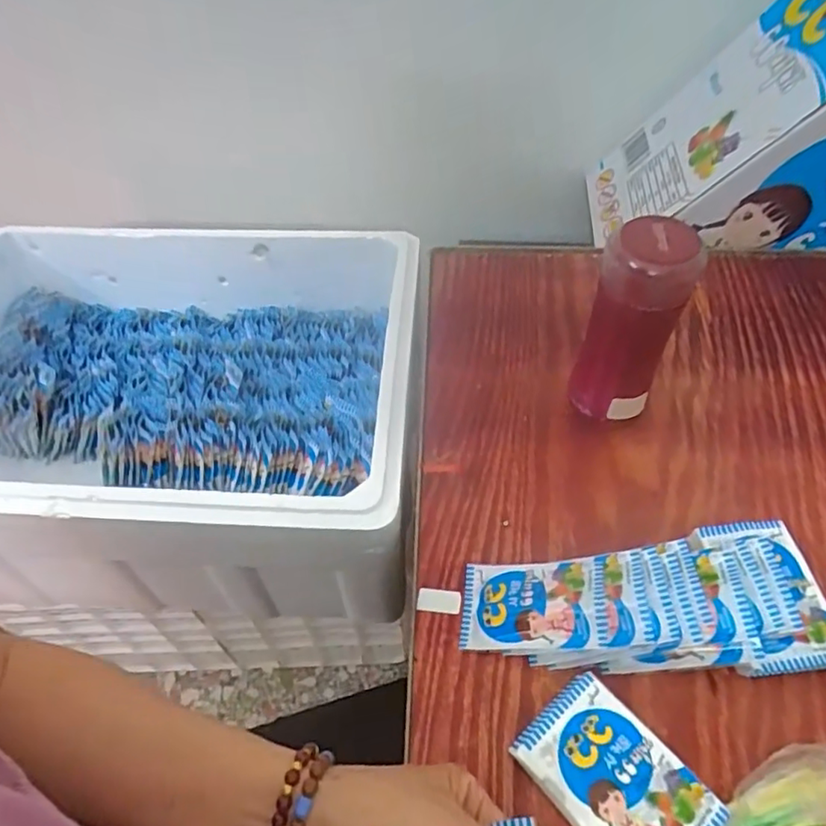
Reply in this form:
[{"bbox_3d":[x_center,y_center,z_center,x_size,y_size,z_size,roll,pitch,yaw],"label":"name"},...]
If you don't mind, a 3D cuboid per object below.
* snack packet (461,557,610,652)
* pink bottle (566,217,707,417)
[{"bbox_3d":[0.084,0.137,0.422,0.102,0.009,0.065,-13,46,23],"label":"snack packet"},{"bbox_3d":[0.172,-0.064,0.483,0.058,0.190,0.065,-12,52,-7],"label":"pink bottle"}]

